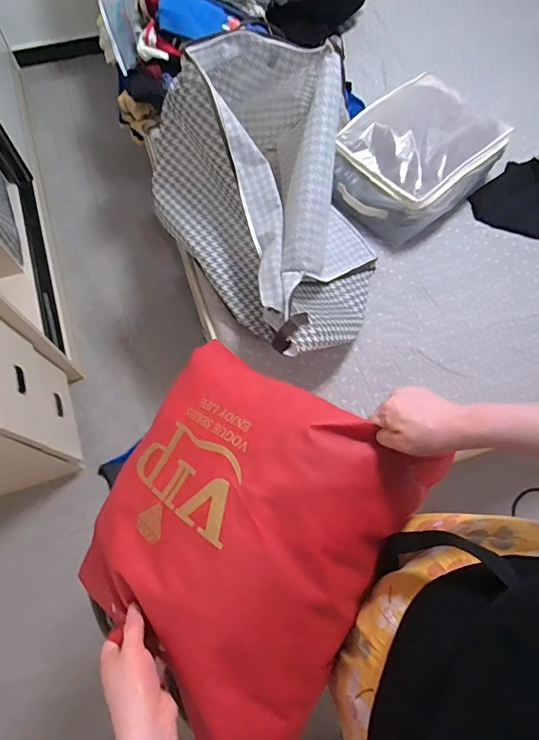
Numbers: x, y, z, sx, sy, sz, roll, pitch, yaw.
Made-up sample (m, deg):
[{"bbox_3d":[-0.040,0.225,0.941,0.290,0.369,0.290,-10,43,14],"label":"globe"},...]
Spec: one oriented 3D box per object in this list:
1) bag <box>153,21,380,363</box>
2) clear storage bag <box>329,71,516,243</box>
[{"bbox_3d":[0.030,-0.366,0.980,0.415,0.413,0.615,-33,74,-14],"label":"bag"},{"bbox_3d":[0.403,-0.590,1.186,0.333,0.203,0.456,43,73,13],"label":"clear storage bag"}]

